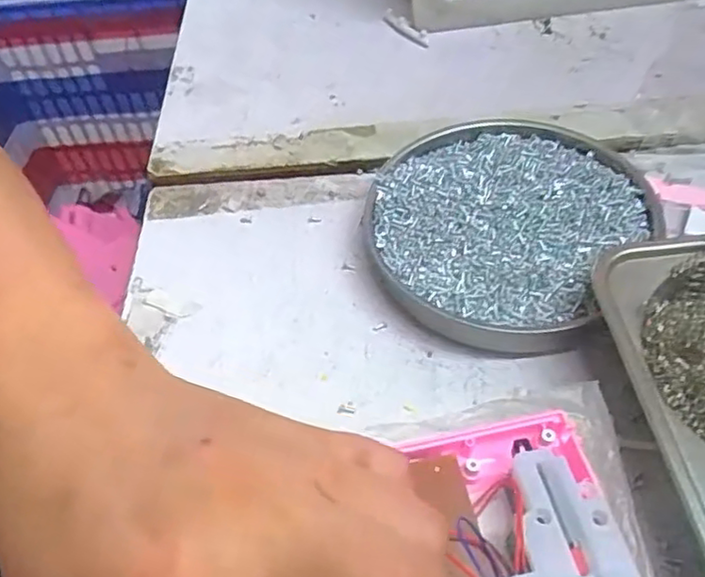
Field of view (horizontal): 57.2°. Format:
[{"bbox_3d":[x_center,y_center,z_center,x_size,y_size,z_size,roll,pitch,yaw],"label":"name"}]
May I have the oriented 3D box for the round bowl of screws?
[{"bbox_3d":[0.073,-0.032,0.321,0.124,0.024,0.131,-3,52,3],"label":"round bowl of screws"}]

